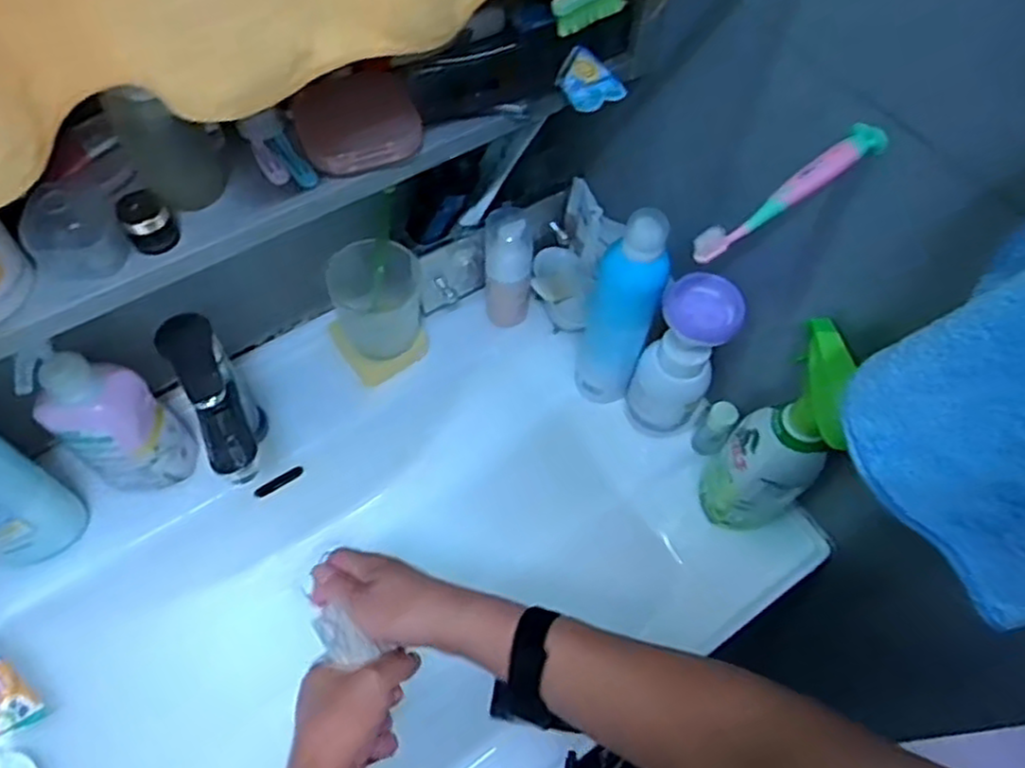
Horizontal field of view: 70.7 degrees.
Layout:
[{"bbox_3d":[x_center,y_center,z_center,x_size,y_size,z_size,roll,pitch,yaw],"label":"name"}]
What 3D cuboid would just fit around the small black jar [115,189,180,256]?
[{"bbox_3d":[-0.222,-0.098,0.442,0.027,0.032,0.021,-30,66,-17],"label":"small black jar"}]

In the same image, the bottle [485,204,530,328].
[{"bbox_3d":[-0.003,-0.115,0.735,0.051,0.132,0.059,-7,61,-6],"label":"bottle"}]

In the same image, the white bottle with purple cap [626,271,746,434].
[{"bbox_3d":[0.155,-0.020,0.669,0.068,0.181,0.069,1,60,-2],"label":"white bottle with purple cap"}]

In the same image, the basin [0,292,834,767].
[{"bbox_3d":[-0.168,0.210,0.694,0.771,0.161,0.464,-30,66,-18],"label":"basin"}]

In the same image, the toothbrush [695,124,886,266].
[{"bbox_3d":[0.163,-0.116,0.431,0.135,0.031,0.023,-30,66,-17],"label":"toothbrush"}]

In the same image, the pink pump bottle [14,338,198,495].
[{"bbox_3d":[-0.337,0.027,0.602,0.063,0.193,0.078,38,66,18],"label":"pink pump bottle"}]

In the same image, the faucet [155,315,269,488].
[{"bbox_3d":[-0.238,0.036,0.628,0.047,0.178,0.144,-26,65,-16],"label":"faucet"}]

